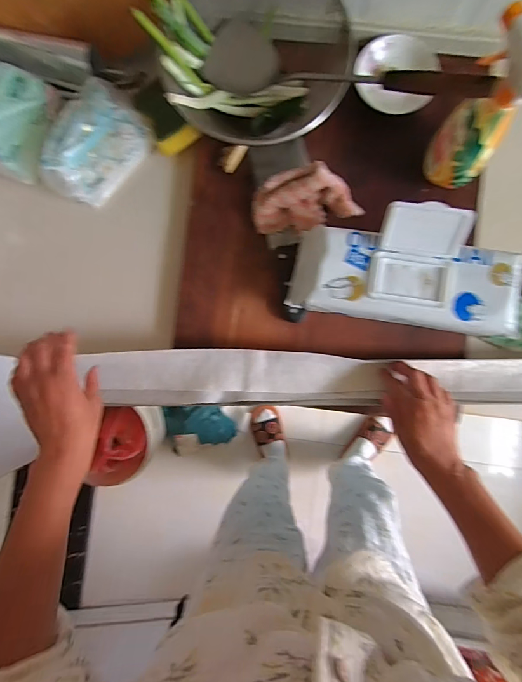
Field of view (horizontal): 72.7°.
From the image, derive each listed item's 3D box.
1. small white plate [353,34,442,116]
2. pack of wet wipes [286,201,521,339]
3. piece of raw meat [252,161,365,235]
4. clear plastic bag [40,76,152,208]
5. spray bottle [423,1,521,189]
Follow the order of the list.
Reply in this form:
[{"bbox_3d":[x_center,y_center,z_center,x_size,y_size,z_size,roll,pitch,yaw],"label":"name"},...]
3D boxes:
[{"bbox_3d":[0.199,-0.382,0.516,0.122,0.031,0.098,1,89,1],"label":"small white plate"},{"bbox_3d":[0.197,-0.090,0.455,0.302,0.071,0.135,8,89,2],"label":"pack of wet wipes"},{"bbox_3d":[0.066,-0.200,0.503,0.151,0.058,0.072,-3,89,1],"label":"piece of raw meat"},{"bbox_3d":[-0.243,-0.282,0.519,0.086,0.080,0.166,40,90,2],"label":"clear plastic bag"},{"bbox_3d":[0.265,-0.265,0.418,0.061,0.175,0.101,-5,89,1],"label":"spray bottle"}]

